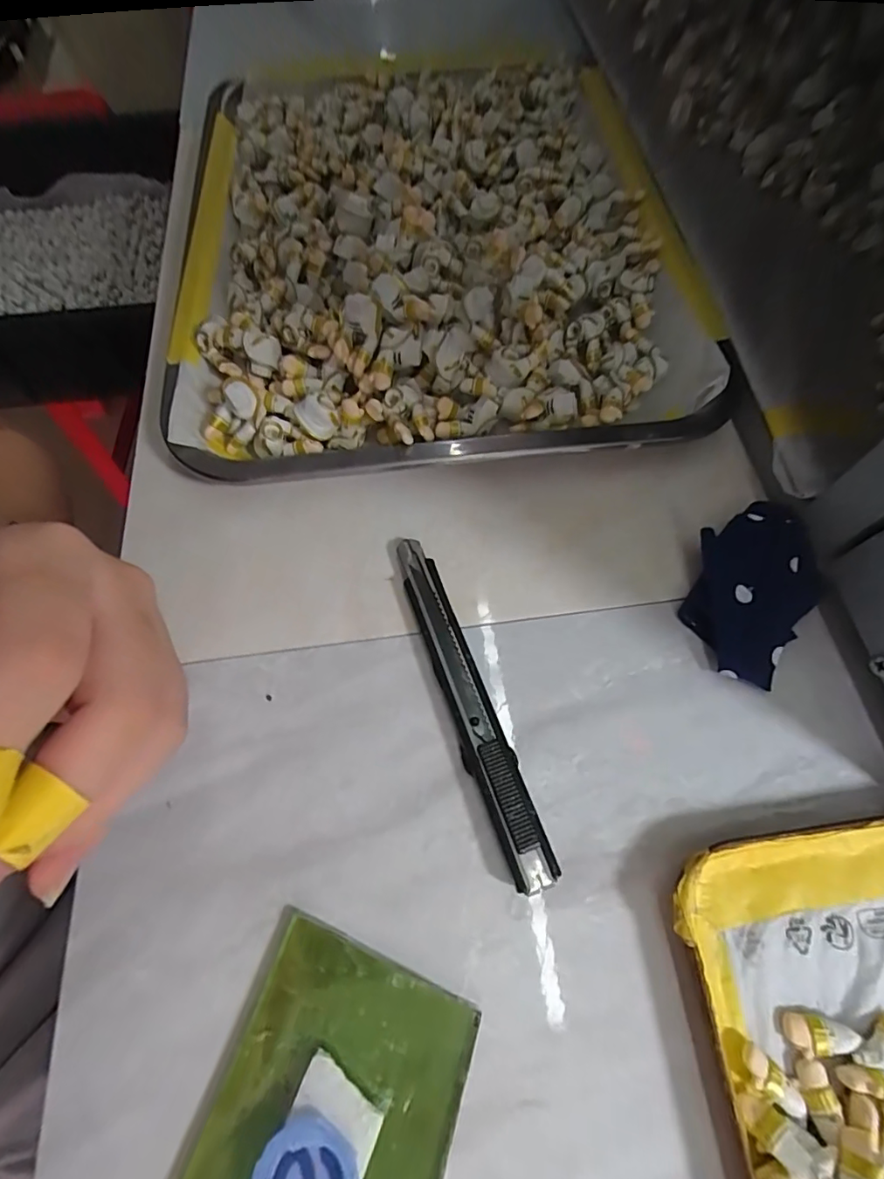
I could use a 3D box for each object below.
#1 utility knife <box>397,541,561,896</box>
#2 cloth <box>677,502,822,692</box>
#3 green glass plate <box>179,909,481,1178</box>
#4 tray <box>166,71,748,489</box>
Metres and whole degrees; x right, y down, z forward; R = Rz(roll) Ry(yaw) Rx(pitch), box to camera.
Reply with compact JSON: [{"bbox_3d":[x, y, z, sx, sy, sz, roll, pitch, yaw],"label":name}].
[{"bbox_3d":[0.008,0.039,0.191,0.018,0.011,0.133,-20,65,-9],"label":"utility knife"},{"bbox_3d":[0.122,0.000,0.204,0.044,0.016,0.074,29,68,14],"label":"cloth"},{"bbox_3d":[-0.035,0.158,0.136,0.067,0.010,0.103,19,66,10],"label":"green glass plate"},{"bbox_3d":[-0.012,-0.200,0.275,0.255,0.033,0.307,-7,69,0],"label":"tray"}]

